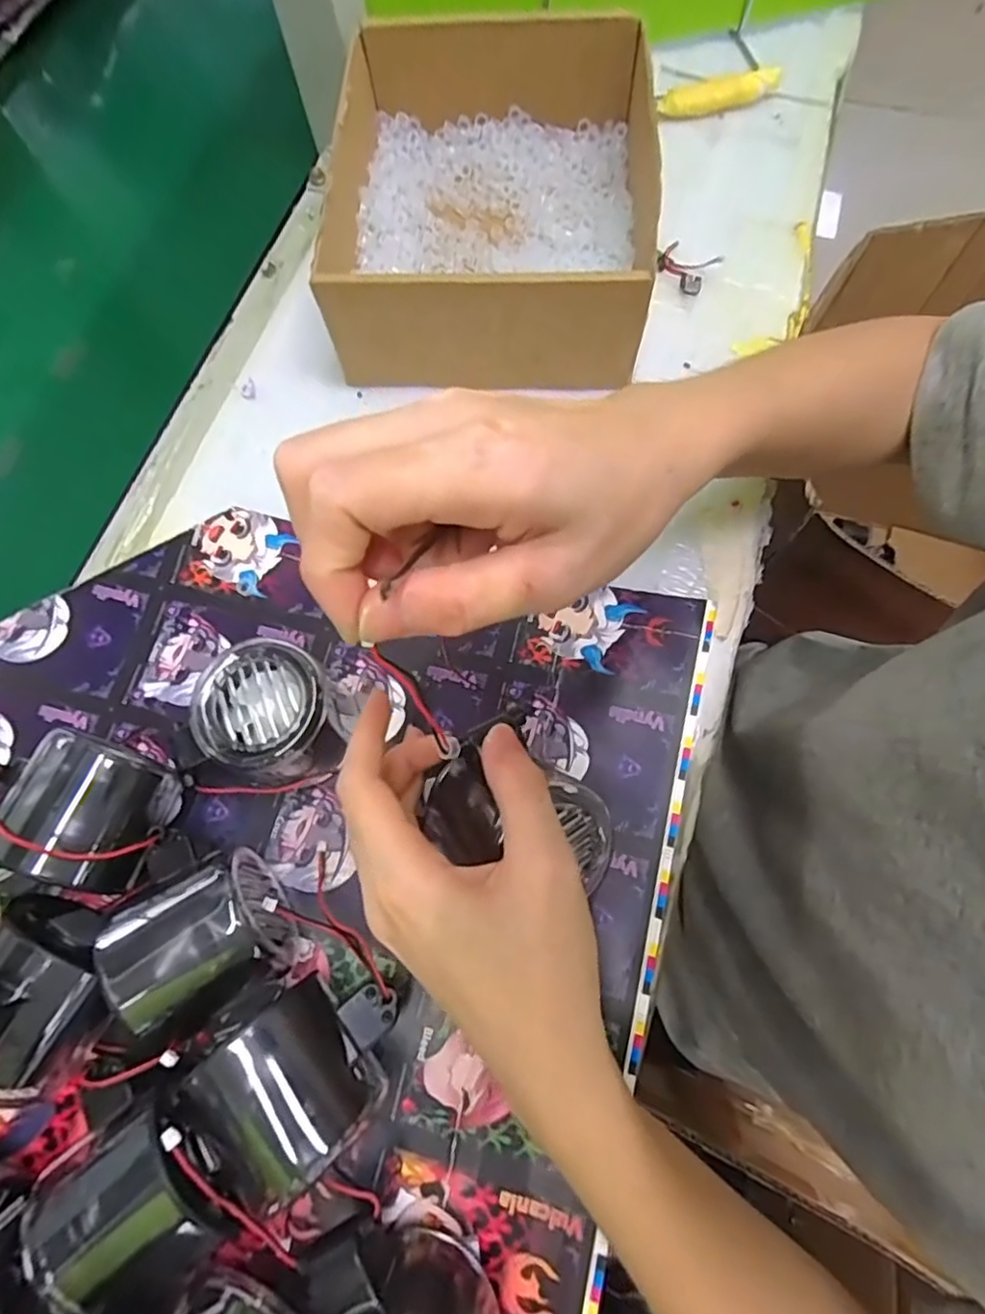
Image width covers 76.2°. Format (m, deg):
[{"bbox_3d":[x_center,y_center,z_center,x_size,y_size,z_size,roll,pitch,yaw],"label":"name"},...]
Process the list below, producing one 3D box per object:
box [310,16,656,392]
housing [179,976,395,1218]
[{"bbox_3d":[0.000,-0.266,0.368,0.170,0.075,0.212,3,71,3],"label":"box"},{"bbox_3d":[-0.074,0.160,0.235,0.054,0.053,0.054,-40,74,-11],"label":"housing"}]

